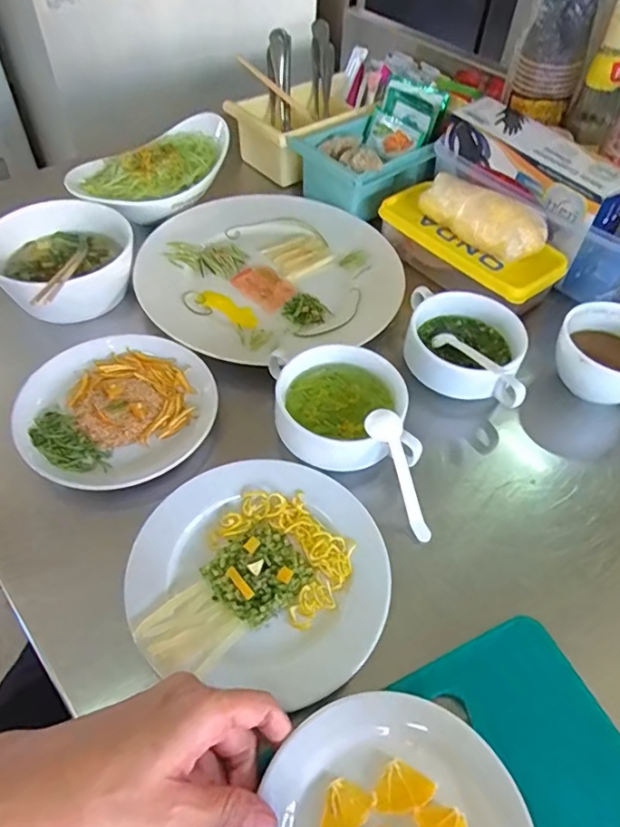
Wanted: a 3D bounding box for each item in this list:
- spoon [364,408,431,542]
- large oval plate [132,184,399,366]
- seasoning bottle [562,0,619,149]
[{"bbox_3d":[0.069,0.046,0.411,0.025,0.009,0.102,-22,93,-15],"label":"spoon"},{"bbox_3d":[-0.039,-0.154,0.583,0.277,0.027,0.245,36,61,23],"label":"large oval plate"},{"bbox_3d":[0.317,-0.356,0.589,0.049,0.136,0.052,21,53,12],"label":"seasoning bottle"}]

